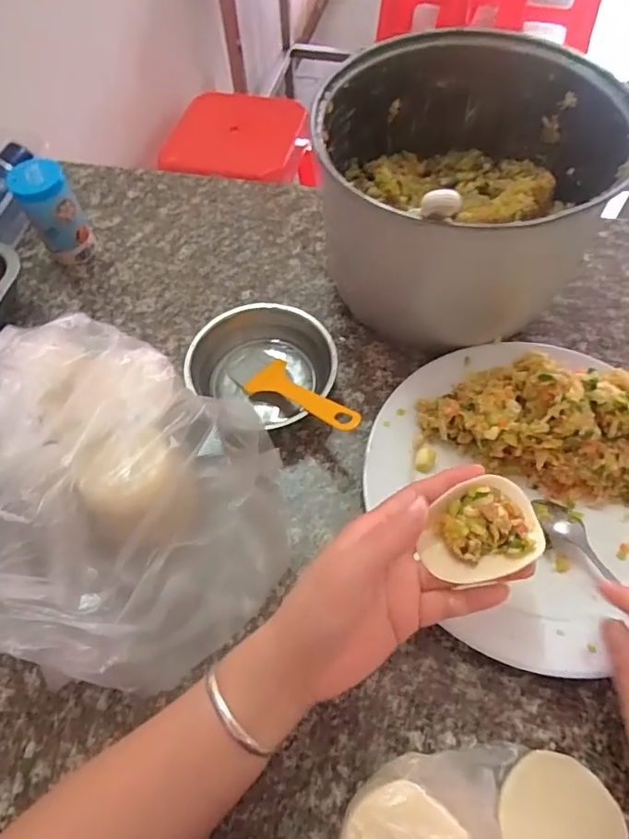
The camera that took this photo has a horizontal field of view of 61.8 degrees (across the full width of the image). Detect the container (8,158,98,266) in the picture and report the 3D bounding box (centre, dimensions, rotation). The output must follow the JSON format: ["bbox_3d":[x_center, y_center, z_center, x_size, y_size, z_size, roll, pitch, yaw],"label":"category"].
[{"bbox_3d":[-0.249,-0.199,0.509,0.046,0.094,0.051,-27,63,-13],"label":"container"}]

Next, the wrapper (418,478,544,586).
[{"bbox_3d":[0.094,0.062,0.294,0.065,0.025,0.049,-19,62,-8],"label":"wrapper"}]

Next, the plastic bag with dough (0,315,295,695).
[{"bbox_3d":[-0.157,0.049,0.356,0.273,0.115,0.225,10,61,8],"label":"plastic bag with dough"}]

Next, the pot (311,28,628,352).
[{"bbox_3d":[0.118,-0.185,0.445,0.215,0.167,0.216,-1,60,2],"label":"pot"}]

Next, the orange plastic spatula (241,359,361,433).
[{"bbox_3d":[-0.007,-0.017,0.411,0.038,0.008,0.117,-43,46,-20],"label":"orange plastic spatula"}]

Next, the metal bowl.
[{"bbox_3d":[-0.041,-0.042,0.442,0.113,0.046,0.103,-1,60,2],"label":"metal bowl"}]

